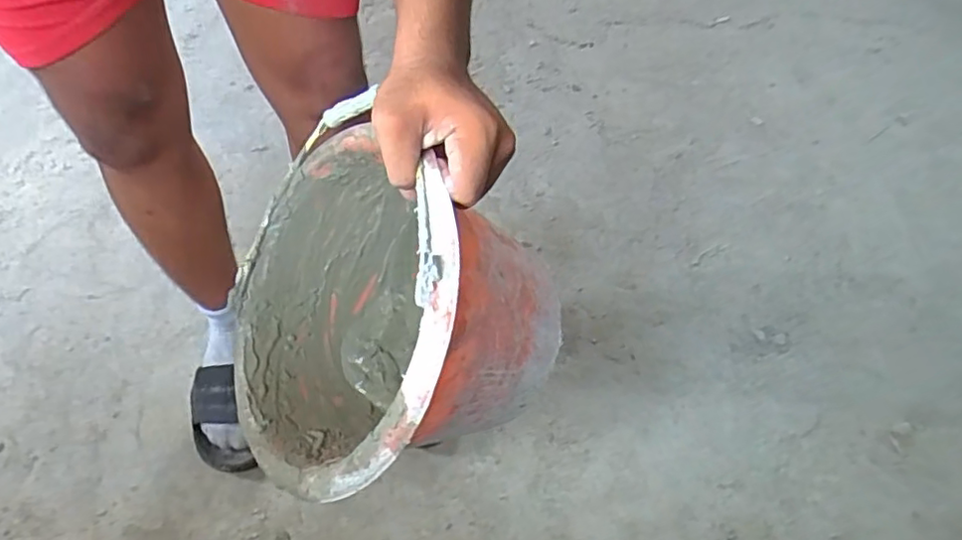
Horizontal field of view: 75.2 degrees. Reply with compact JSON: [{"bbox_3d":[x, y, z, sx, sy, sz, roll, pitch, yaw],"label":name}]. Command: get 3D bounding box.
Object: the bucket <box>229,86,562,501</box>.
[{"bbox_3d":[-0.055,0.034,0.567,0.230,0.286,0.312,15,28,-42],"label":"bucket"}]

